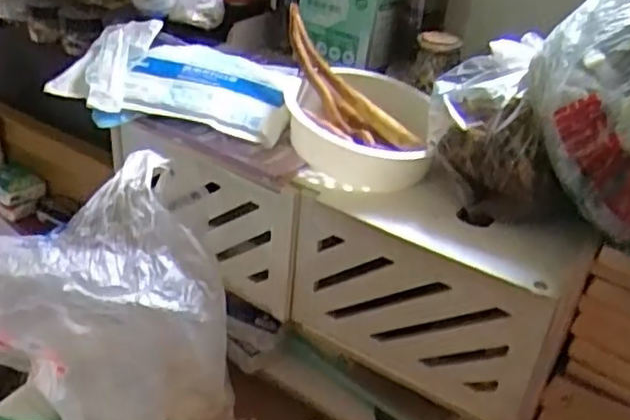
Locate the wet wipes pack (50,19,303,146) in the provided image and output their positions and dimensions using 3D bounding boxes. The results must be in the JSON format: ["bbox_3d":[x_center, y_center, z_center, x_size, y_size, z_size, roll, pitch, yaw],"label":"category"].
[{"bbox_3d":[-0.133,-0.123,0.657,0.231,0.052,0.149,9,33,5],"label":"wet wipes pack"}]

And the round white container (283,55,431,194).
[{"bbox_3d":[0.042,-0.079,0.614,0.157,0.055,0.112,28,39,30],"label":"round white container"}]

